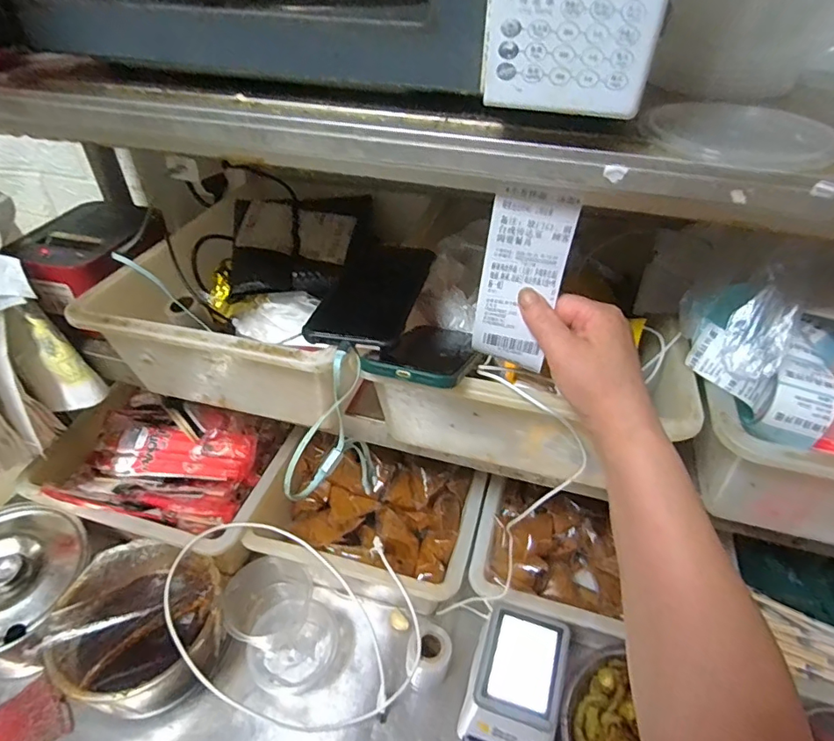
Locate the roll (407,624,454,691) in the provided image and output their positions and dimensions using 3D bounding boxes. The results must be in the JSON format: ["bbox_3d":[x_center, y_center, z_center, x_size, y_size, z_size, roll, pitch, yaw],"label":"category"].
[{"bbox_3d":[0.014,0.328,0.596,0.049,0.069,0.050,1,41,-1],"label":"roll"}]

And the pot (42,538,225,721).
[{"bbox_3d":[-0.315,0.295,0.595,0.177,0.103,0.162,1,41,-1],"label":"pot"}]

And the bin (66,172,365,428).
[{"bbox_3d":[-0.163,-0.088,0.597,0.271,0.112,0.339,10,41,9],"label":"bin"}]

